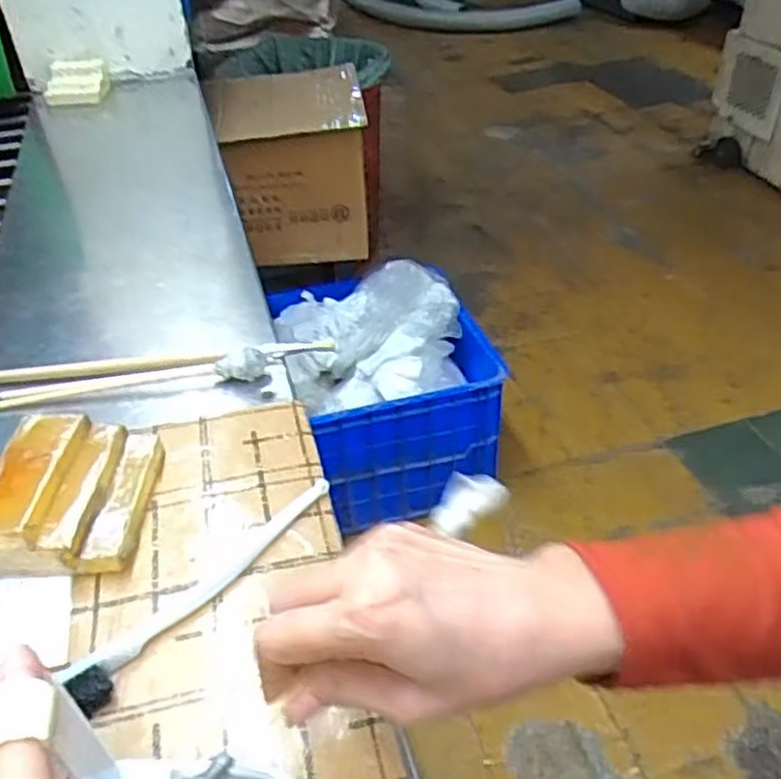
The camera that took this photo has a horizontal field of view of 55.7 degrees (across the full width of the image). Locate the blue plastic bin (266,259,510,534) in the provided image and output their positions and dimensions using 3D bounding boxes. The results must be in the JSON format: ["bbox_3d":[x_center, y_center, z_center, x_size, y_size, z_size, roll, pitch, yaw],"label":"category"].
[{"bbox_3d":[-0.008,0.005,1.457,0.361,0.344,0.377,-11,39,-9],"label":"blue plastic bin"}]

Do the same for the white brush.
[{"bbox_3d":[-0.092,0.099,0.388,0.024,0.012,0.169,26,47,32],"label":"white brush"}]

